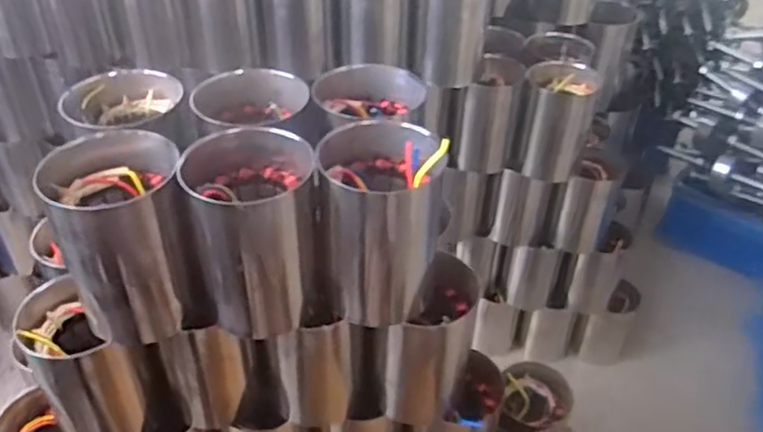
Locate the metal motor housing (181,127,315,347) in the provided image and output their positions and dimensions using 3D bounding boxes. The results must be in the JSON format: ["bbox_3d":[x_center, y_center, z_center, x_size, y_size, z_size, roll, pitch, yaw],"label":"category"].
[{"bbox_3d":[-0.095,0.010,0.521,0.088,0.143,0.084,-1,39,-2],"label":"metal motor housing"}]

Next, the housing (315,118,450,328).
[{"bbox_3d":[-0.001,0.002,0.523,0.089,0.145,0.079,1,39,0],"label":"housing"}]

